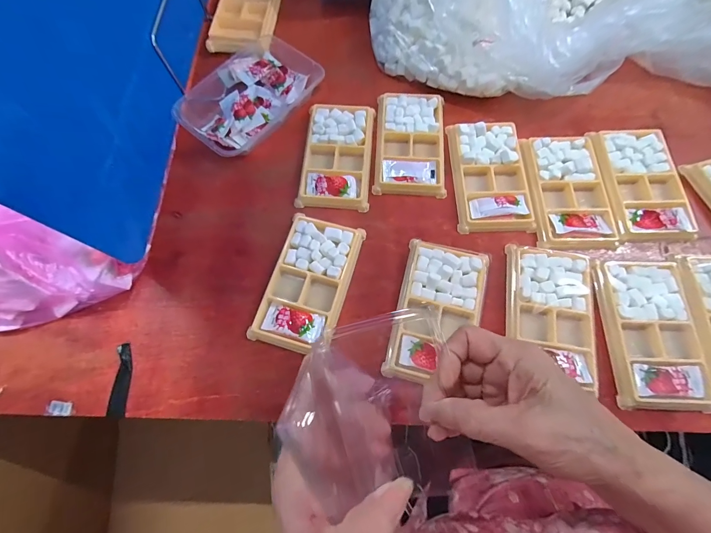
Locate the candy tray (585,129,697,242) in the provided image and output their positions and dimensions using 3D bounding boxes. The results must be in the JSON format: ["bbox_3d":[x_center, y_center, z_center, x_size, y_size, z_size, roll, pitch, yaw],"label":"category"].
[{"bbox_3d":[0.306,-0.089,0.351,0.076,0.018,0.131,-4,72,1],"label":"candy tray"}]

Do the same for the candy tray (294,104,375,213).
[{"bbox_3d":[-0.020,-0.130,0.370,0.077,0.011,0.132,5,72,4],"label":"candy tray"}]

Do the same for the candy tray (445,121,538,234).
[{"bbox_3d":[0.148,-0.101,0.358,0.075,0.019,0.130,-2,72,2],"label":"candy tray"}]

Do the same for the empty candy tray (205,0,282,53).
[{"bbox_3d":[-0.148,-0.344,0.435,0.081,0.016,0.131,2,72,3],"label":"empty candy tray"}]

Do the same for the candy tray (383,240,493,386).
[{"bbox_3d":[0.080,0.041,0.311,0.077,0.011,0.134,12,73,6],"label":"candy tray"}]

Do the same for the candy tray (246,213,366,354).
[{"bbox_3d":[-0.045,0.015,0.322,0.074,0.013,0.132,15,73,7],"label":"candy tray"}]

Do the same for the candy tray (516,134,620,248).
[{"bbox_3d":[0.227,-0.082,0.348,0.076,0.016,0.132,-3,72,1],"label":"candy tray"}]

